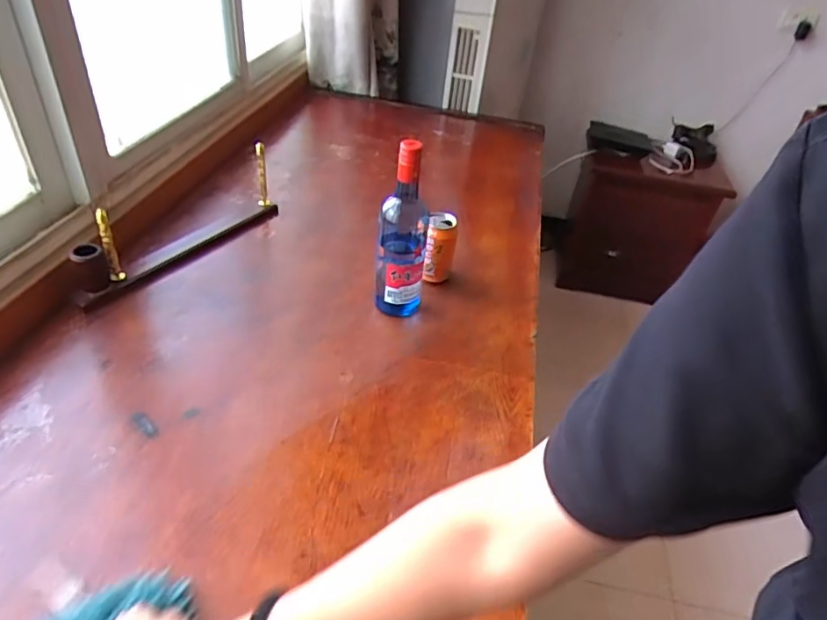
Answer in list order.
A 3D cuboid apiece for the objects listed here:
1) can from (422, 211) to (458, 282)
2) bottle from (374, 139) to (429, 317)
[{"bbox_3d":[0.045,-0.104,0.974,0.053,0.118,0.049,9,39,2],"label":"can"},{"bbox_3d":[-0.017,-0.119,0.842,0.071,0.279,0.063,4,39,-5],"label":"bottle"}]

